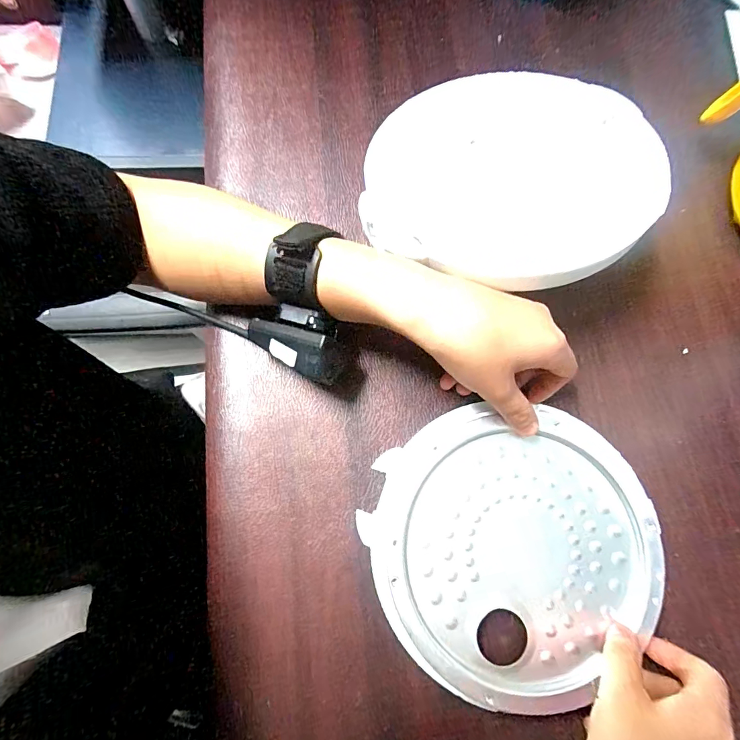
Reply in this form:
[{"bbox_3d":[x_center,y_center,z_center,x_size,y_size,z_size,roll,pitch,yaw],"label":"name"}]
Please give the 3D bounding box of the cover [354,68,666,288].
[{"bbox_3d":[0.102,-0.143,0.311,0.207,0.049,0.202,-1,64,8],"label":"cover"}]

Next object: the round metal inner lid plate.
[{"bbox_3d":[0.098,0.117,0.285,0.190,0.016,0.185,0,77,-1],"label":"round metal inner lid plate"}]

